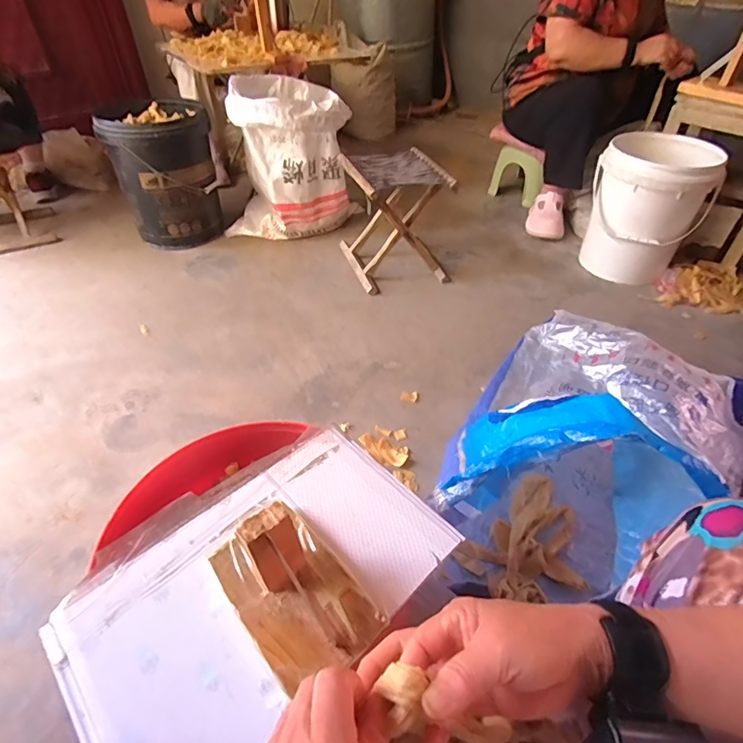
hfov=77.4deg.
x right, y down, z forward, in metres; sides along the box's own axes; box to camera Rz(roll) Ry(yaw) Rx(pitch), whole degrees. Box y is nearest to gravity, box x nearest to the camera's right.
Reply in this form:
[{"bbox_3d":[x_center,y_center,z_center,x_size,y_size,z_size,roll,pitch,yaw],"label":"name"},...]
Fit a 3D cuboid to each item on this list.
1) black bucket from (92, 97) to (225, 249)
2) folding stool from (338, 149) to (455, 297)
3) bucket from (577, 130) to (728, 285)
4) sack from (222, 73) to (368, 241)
[{"bbox_3d":[-0.656,-0.629,1.504,0.301,0.376,0.287,-16,44,-16],"label":"black bucket"},{"bbox_3d":[0.066,-0.457,1.386,0.266,0.308,0.284,-12,44,-13],"label":"folding stool"},{"bbox_3d":[0.821,-0.481,1.390,0.298,0.354,0.320,27,49,27],"label":"bucket"},{"bbox_3d":[-0.266,-0.692,1.541,0.375,0.437,0.284,11,43,12],"label":"sack"}]

